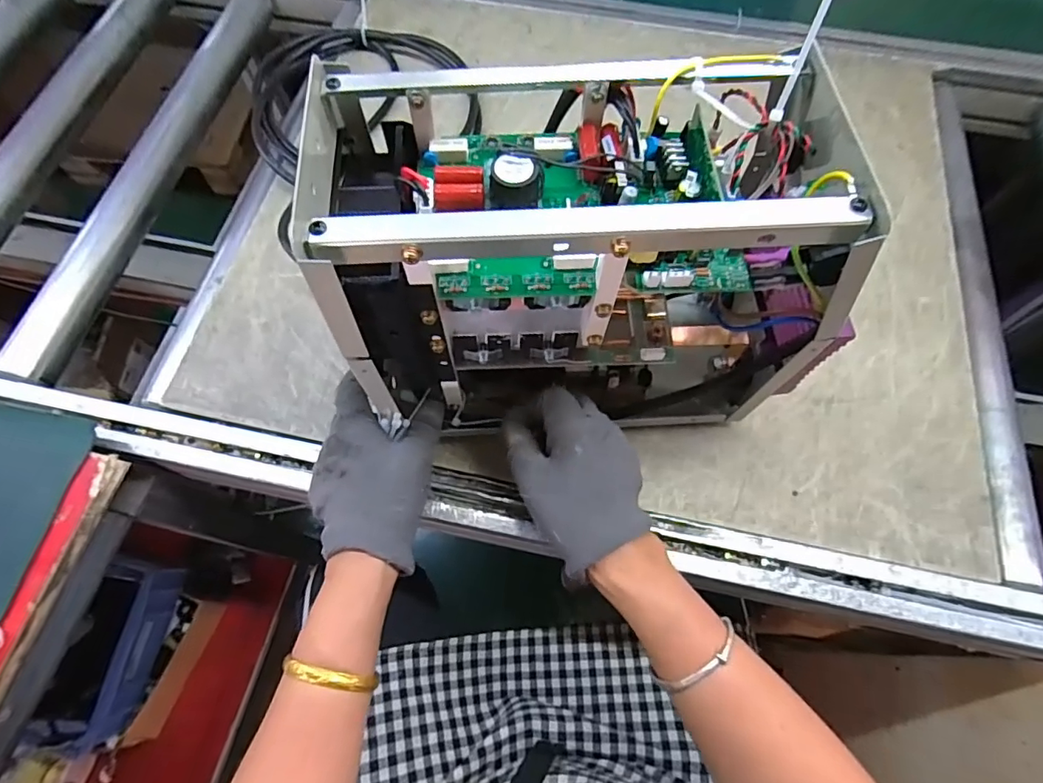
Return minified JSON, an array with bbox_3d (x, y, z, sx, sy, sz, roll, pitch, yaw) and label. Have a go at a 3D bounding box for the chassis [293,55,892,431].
[{"bbox_3d":[0.041,-0.080,0.358,0.292,0.217,0.146,-4,66,-2],"label":"chassis"}]

